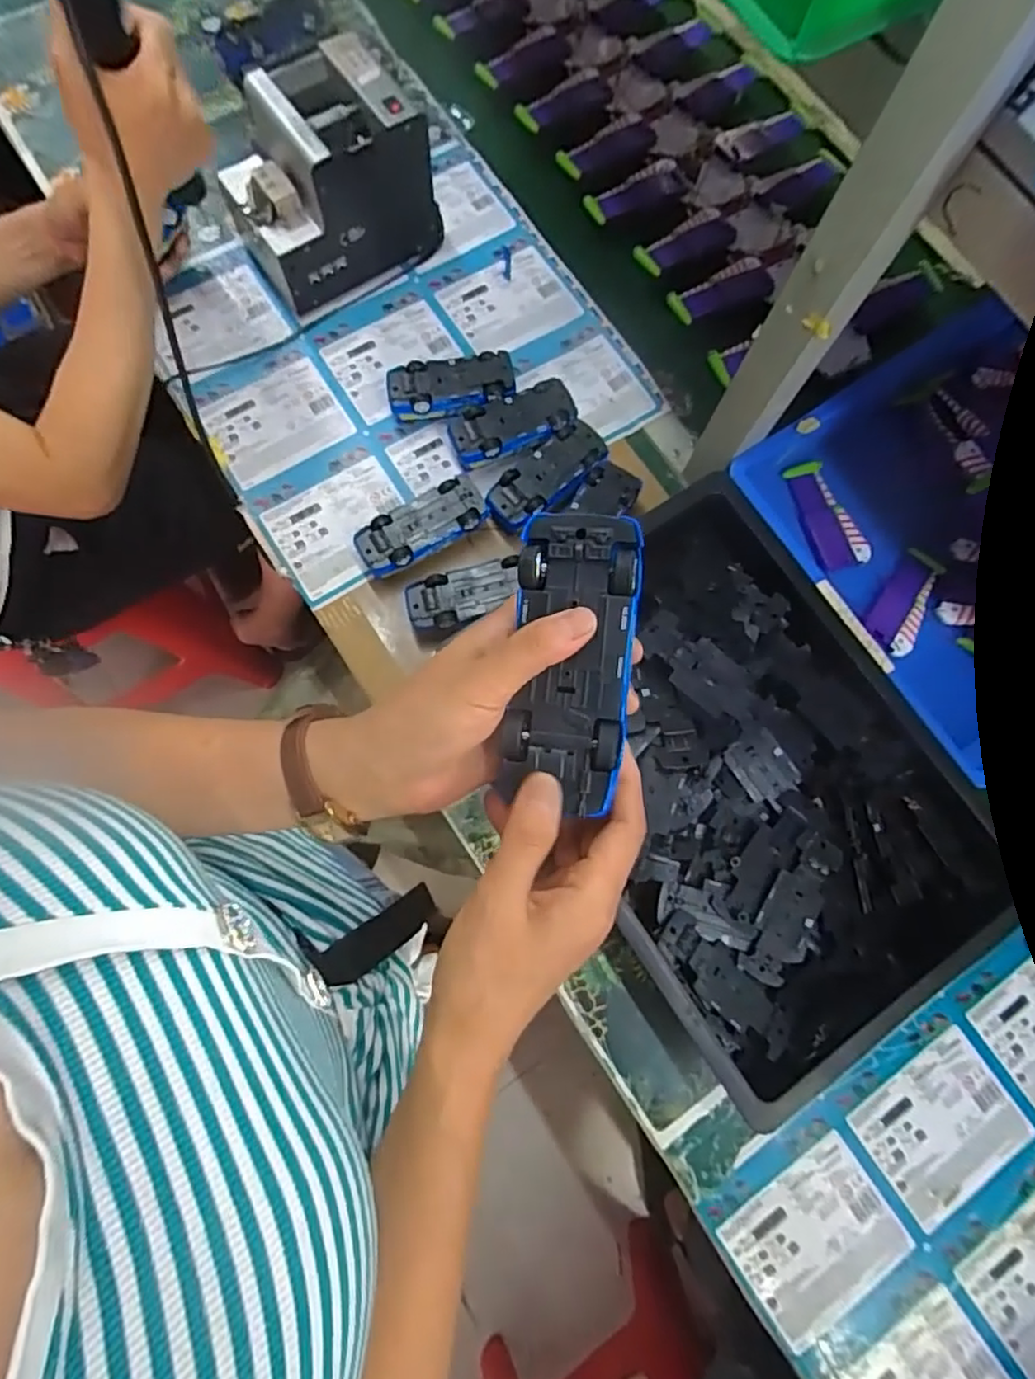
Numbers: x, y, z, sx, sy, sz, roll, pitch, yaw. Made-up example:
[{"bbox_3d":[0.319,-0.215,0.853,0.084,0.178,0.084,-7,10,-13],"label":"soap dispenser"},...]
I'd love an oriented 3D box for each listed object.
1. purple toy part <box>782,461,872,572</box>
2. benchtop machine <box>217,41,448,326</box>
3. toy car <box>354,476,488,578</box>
[{"bbox_3d":[0.327,-0.186,0.693,0.051,0.018,0.124,-14,78,-8],"label":"purple toy part"},{"bbox_3d":[-0.198,-0.518,0.671,0.150,0.146,0.187,44,78,6],"label":"benchtop machine"},{"bbox_3d":[-0.095,-0.158,0.646,0.131,0.043,0.057,-29,81,-11],"label":"toy car"}]

